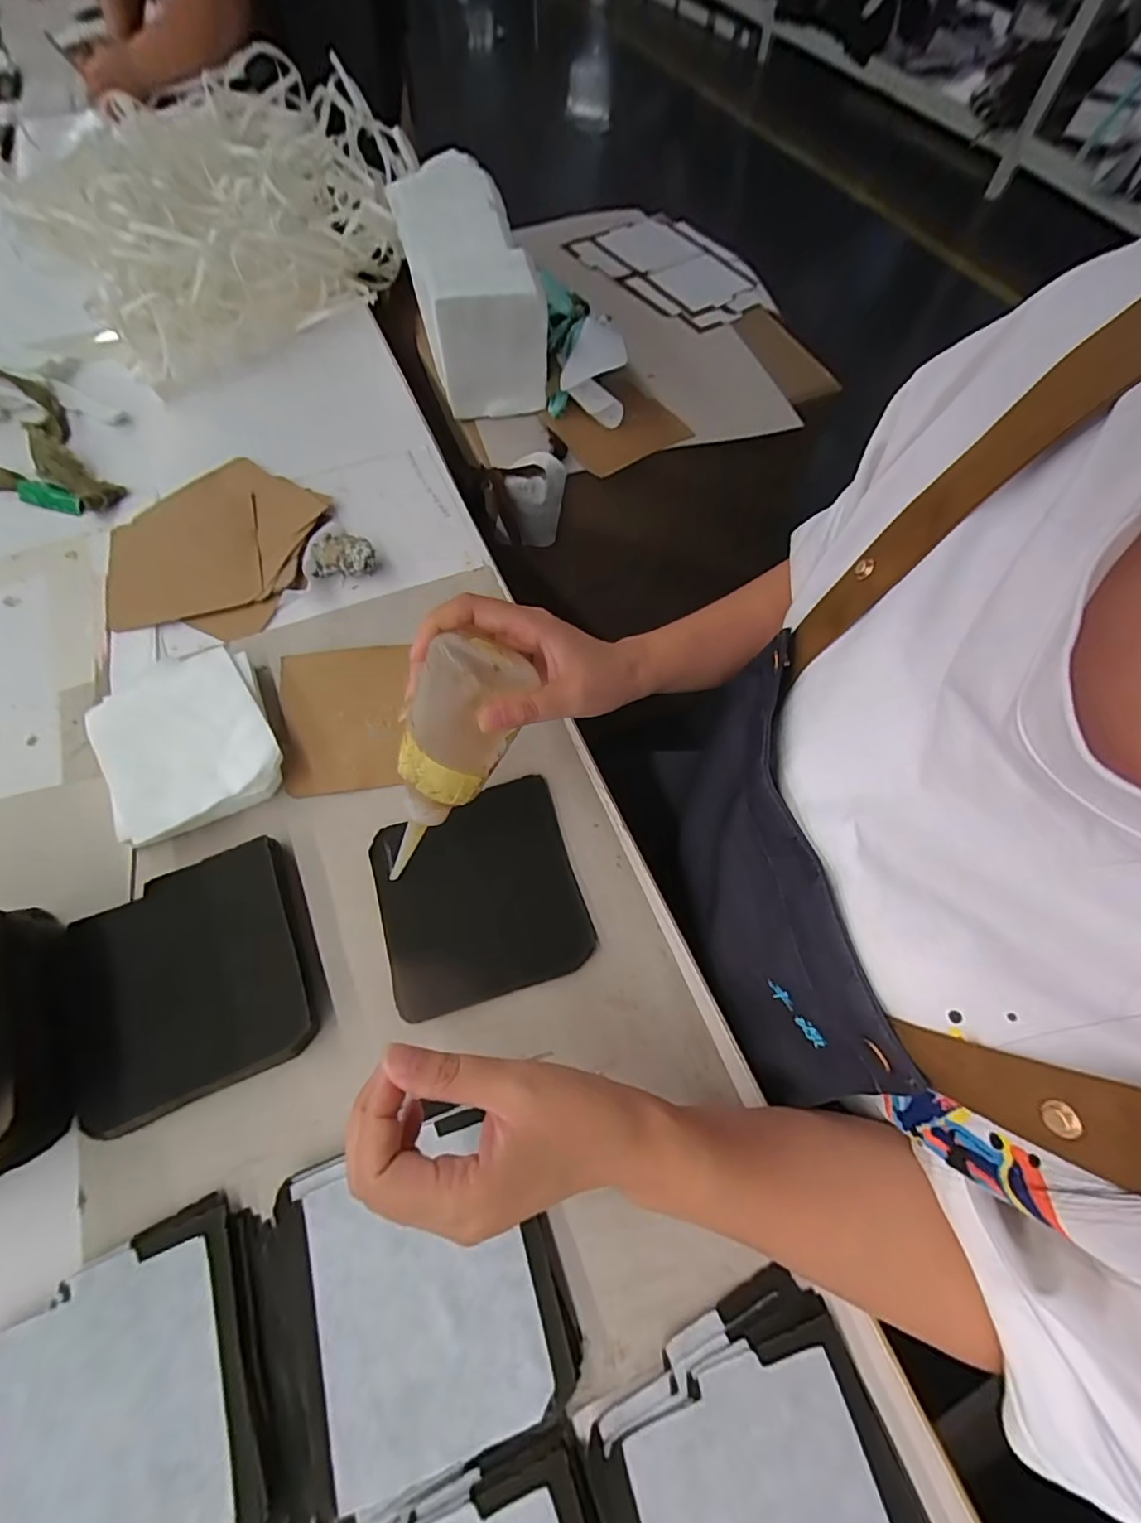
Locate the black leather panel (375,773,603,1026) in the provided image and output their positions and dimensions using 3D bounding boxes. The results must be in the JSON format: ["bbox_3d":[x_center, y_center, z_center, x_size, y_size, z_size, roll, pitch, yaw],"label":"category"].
[{"bbox_3d":[-0.064,0.089,0.380,0.131,0.005,0.136,-16,66,-9],"label":"black leather panel"}]

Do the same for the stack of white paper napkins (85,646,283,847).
[{"bbox_3d":[-0.284,-0.016,0.410,0.114,0.025,0.136,-29,69,-14],"label":"stack of white paper napkins"}]

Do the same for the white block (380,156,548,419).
[{"bbox_3d":[-0.123,-0.539,0.625,0.113,0.140,0.305,-16,66,-9],"label":"white block"}]

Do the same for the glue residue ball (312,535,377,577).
[{"bbox_3d":[-0.199,-0.180,0.486,0.053,0.026,0.027,5,64,0],"label":"glue residue ball"}]

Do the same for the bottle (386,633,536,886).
[{"bbox_3d":[-0.074,-0.001,0.333,0.052,0.047,0.142,30,111,12],"label":"bottle"}]

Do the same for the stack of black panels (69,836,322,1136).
[{"bbox_3d":[-0.235,0.132,0.346,0.125,0.016,0.137,-19,67,-10],"label":"stack of black panels"}]

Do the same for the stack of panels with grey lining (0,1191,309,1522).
[{"bbox_3d":[-0.210,0.322,0.265,0.139,0.016,0.152,-19,67,-11],"label":"stack of panels with grey lining"}]

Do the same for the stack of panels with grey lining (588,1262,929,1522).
[{"bbox_3d":[0.093,0.355,0.252,0.133,0.014,0.155,-20,67,-11],"label":"stack of panels with grey lining"}]

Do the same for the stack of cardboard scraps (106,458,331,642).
[{"bbox_3d":[-0.325,-0.198,0.500,0.165,0.015,0.187,12,65,4],"label":"stack of cardboard scraps"}]

